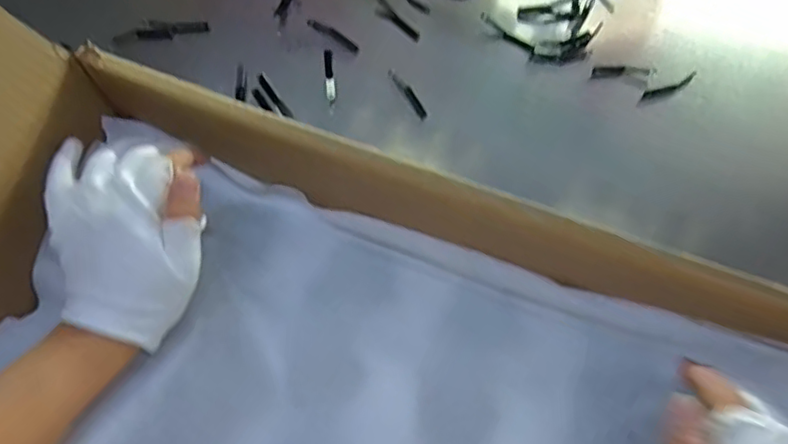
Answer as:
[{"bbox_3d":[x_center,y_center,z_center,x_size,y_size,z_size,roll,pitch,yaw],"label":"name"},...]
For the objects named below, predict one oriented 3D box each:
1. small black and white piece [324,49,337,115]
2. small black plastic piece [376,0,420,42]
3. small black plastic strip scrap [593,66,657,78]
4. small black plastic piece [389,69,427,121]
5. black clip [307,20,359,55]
[{"bbox_3d":[-0.052,-0.116,0.489,0.008,0.007,0.054,-7,69,-4],"label":"small black and white piece"},{"bbox_3d":[0.000,-0.171,0.509,0.014,0.006,0.053,-41,75,-16],"label":"small black plastic piece"},{"bbox_3d":[0.190,-0.125,0.500,0.050,0.007,0.010,2,68,-1],"label":"small black plastic strip scrap"},{"bbox_3d":[0.012,-0.104,0.487,0.009,0.009,0.052,-27,72,-12],"label":"small black plastic piece"},{"bbox_3d":[-0.050,-0.156,0.507,0.053,0.004,0.011,35,72,12],"label":"black clip"}]

